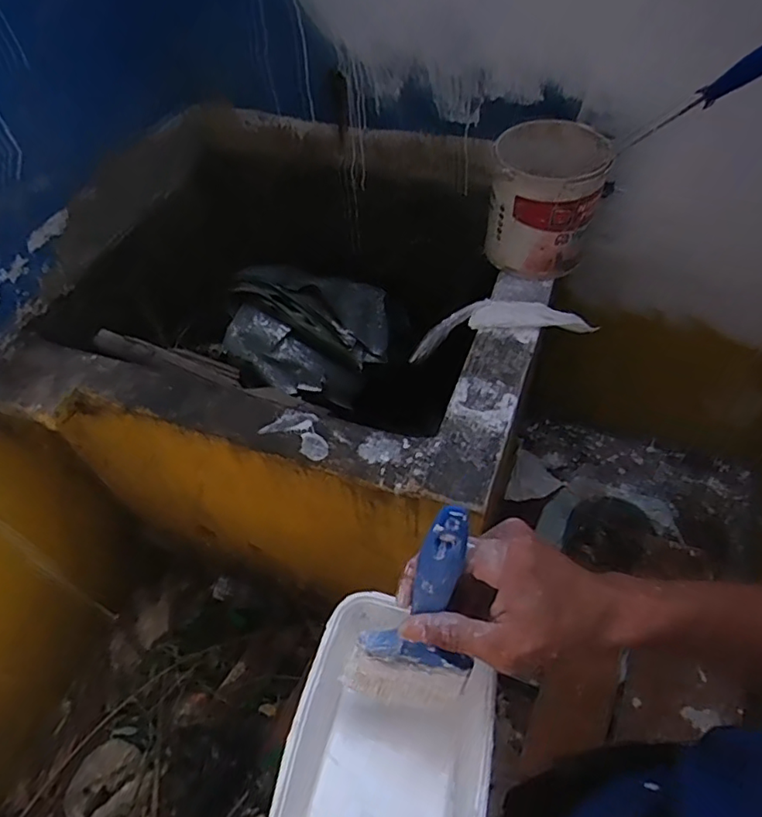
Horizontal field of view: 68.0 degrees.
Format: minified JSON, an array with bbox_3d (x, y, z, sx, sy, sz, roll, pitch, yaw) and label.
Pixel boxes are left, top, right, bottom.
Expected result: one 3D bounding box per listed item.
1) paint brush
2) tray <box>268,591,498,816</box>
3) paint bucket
[{"bbox_3d":[0.031,0.128,0.334,0.071,0.183,0.013,19,36,1],"label":"paint brush"},{"bbox_3d":[0.008,0.216,0.373,0.128,0.048,0.172,7,53,10],"label":"tray"},{"bbox_3d":[0.273,-0.347,0.954,0.175,0.198,0.147,4,52,8],"label":"paint bucket"}]

